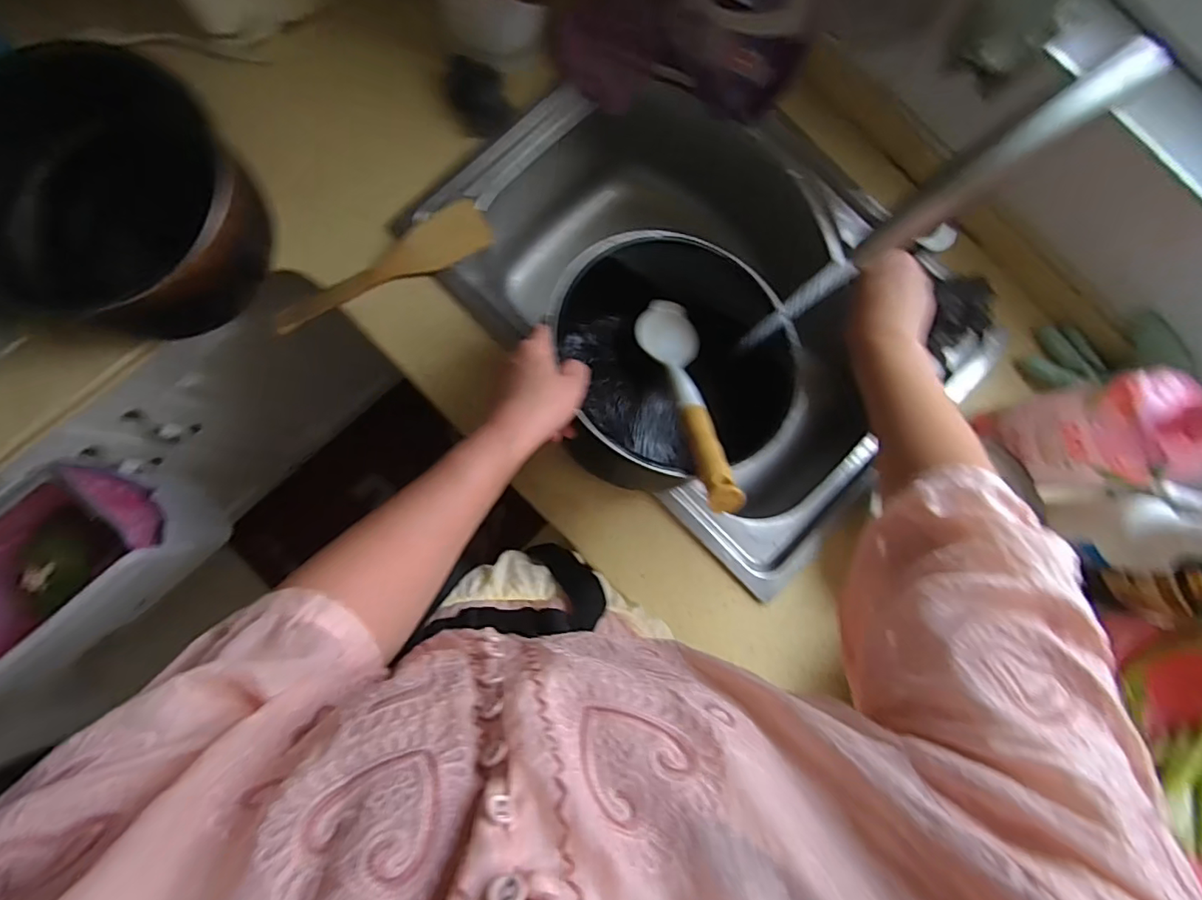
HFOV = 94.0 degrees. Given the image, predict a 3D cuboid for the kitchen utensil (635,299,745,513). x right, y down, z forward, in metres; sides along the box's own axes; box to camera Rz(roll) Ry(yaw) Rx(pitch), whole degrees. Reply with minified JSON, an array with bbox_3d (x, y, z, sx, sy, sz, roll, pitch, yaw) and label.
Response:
[{"bbox_3d":[0.081,-0.054,0.520,0.059,0.029,0.279,-3,45,-5],"label":"kitchen utensil"}]

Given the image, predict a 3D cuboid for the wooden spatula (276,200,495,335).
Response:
[{"bbox_3d":[-0.234,-0.192,0.604,0.246,0.021,0.052,-32,88,-7],"label":"wooden spatula"}]

